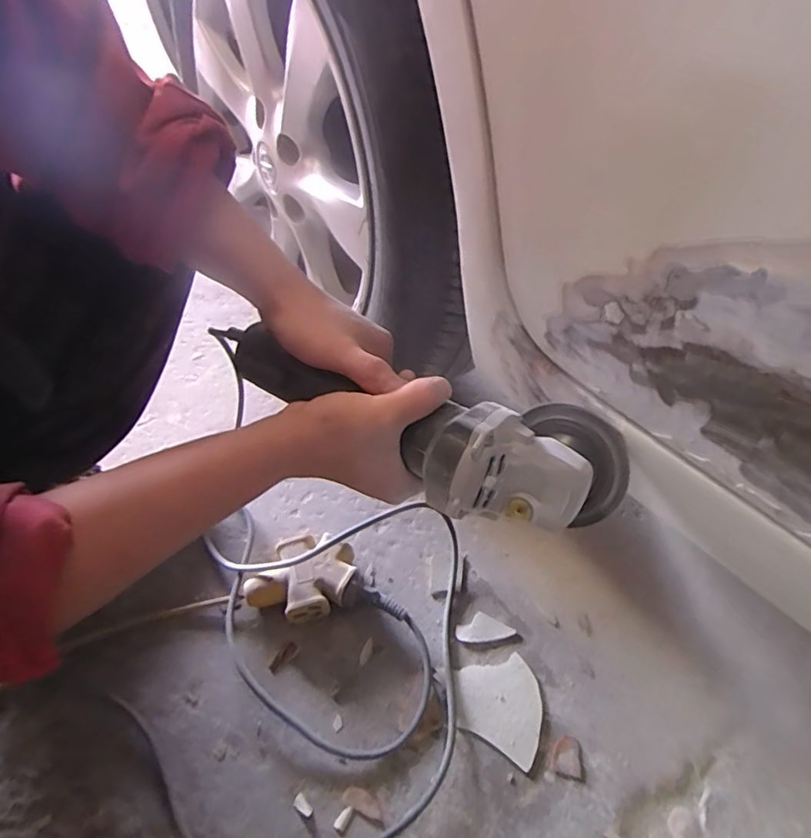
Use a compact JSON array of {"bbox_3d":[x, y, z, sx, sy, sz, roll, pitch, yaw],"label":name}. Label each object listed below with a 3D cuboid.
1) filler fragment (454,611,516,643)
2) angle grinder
[{"bbox_3d":[0.079,0.213,0.558,0.058,0.004,0.029,-7,47,-8],"label":"filler fragment"},{"bbox_3d":[-0.001,0.000,0.385,0.304,0.081,0.102,21,49,15],"label":"angle grinder"}]

